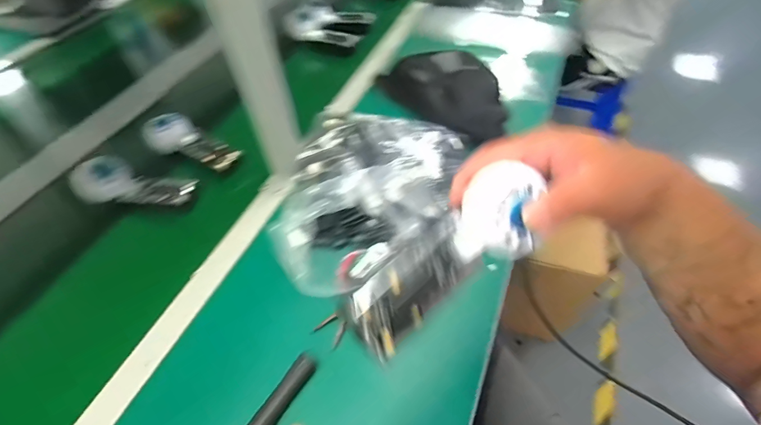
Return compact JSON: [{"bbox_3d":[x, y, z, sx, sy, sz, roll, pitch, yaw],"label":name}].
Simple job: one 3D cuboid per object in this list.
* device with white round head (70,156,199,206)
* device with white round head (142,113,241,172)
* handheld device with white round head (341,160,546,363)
[{"bbox_3d":[-0.369,-0.043,0.601,0.164,0.031,0.070,10,51,-6],"label":"device with white round head"},{"bbox_3d":[-0.321,-0.112,0.668,0.178,0.045,0.069,25,56,21],"label":"device with white round head"},{"bbox_3d":[0.049,0.028,0.267,0.161,0.032,0.056,-40,60,-16],"label":"handheld device with white round head"}]

